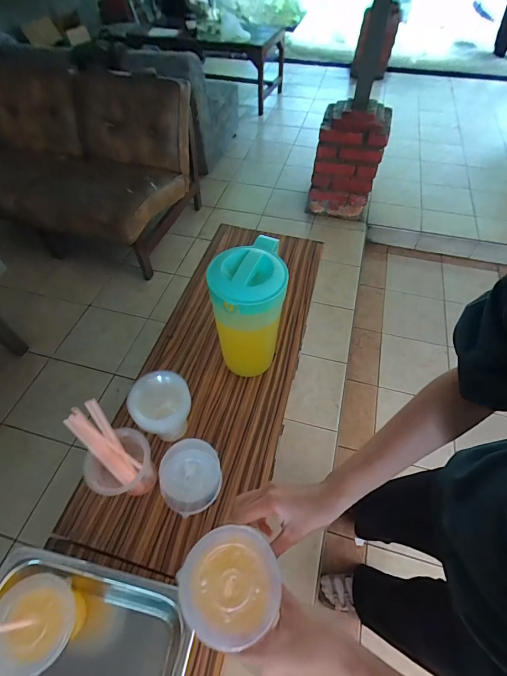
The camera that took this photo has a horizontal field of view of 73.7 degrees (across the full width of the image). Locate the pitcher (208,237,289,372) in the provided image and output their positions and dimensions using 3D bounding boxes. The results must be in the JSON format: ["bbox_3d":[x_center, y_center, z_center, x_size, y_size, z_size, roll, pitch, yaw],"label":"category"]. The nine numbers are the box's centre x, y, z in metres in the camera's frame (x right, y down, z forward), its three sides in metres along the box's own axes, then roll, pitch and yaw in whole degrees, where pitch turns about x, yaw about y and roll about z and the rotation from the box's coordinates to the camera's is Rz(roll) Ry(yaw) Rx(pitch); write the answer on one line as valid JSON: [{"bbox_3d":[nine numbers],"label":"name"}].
[{"bbox_3d":[-0.010,-0.048,0.605,0.117,0.232,0.152,6,53,4],"label":"pitcher"}]

